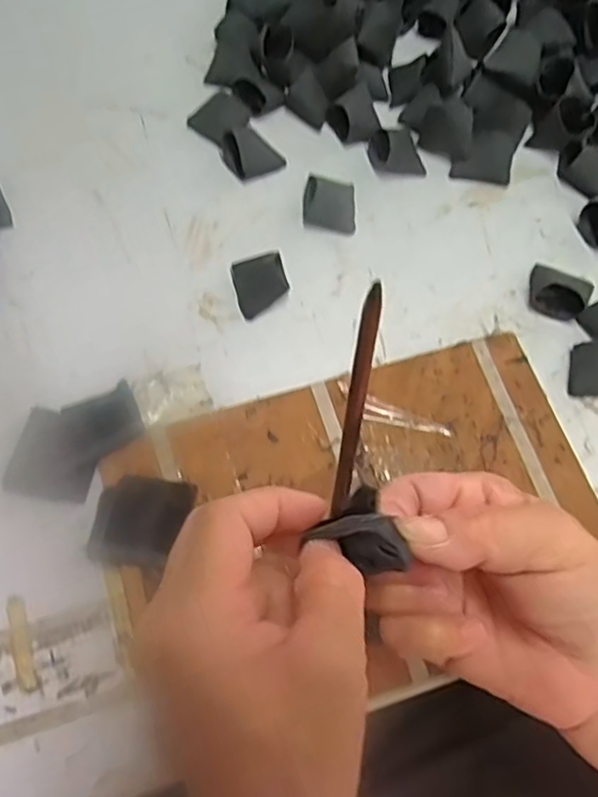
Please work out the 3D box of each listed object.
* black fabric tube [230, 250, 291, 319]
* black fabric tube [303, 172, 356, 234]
[{"bbox_3d":[-0.024,-0.077,0.427,0.036,0.016,0.038,-14,68,-7],"label":"black fabric tube"},{"bbox_3d":[0.022,-0.140,0.457,0.039,0.017,0.036,5,67,1],"label":"black fabric tube"}]

